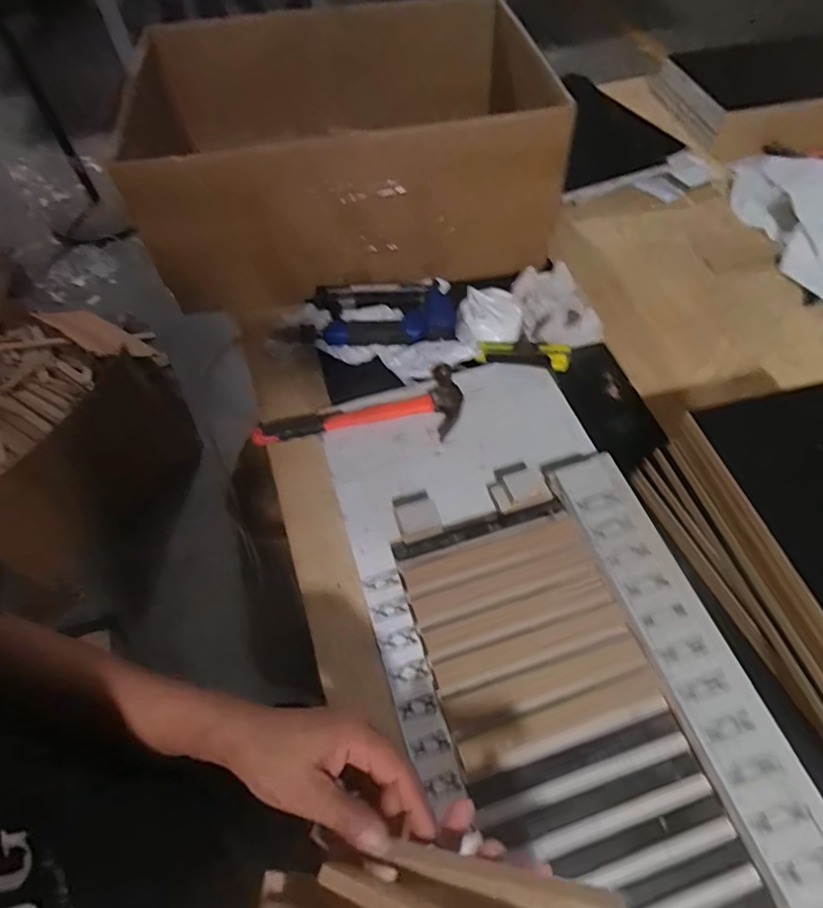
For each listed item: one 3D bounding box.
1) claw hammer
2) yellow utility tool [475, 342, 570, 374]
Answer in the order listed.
[{"bbox_3d":[-0.065,-0.051,0.675,0.252,0.023,0.084,-8,57,-2],"label":"claw hammer"},{"bbox_3d":[0.142,-0.126,0.700,0.112,0.019,0.036,8,58,8],"label":"yellow utility tool"}]

